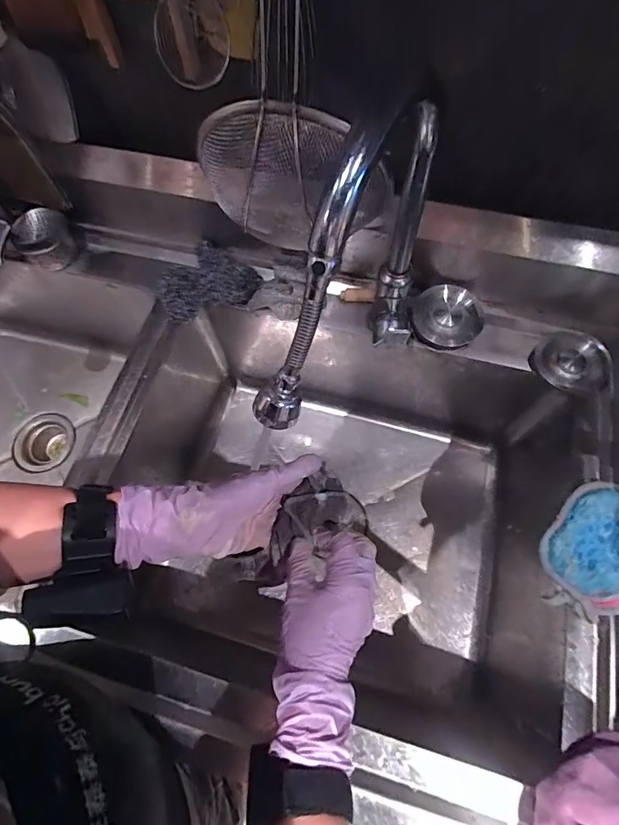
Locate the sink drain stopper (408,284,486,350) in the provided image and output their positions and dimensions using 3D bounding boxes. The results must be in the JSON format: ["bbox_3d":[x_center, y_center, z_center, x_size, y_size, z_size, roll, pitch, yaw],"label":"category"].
[{"bbox_3d":[0.170,-0.120,0.532,0.079,0.020,0.082,-22,76,27],"label":"sink drain stopper"}]

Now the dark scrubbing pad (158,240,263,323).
[{"bbox_3d":[-0.137,-0.183,0.571,0.128,0.030,0.100,-17,67,-5],"label":"dark scrubbing pad"}]

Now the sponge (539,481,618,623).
[{"bbox_3d":[0.293,0.137,0.424,0.089,0.021,0.133,33,72,15],"label":"sponge"}]

